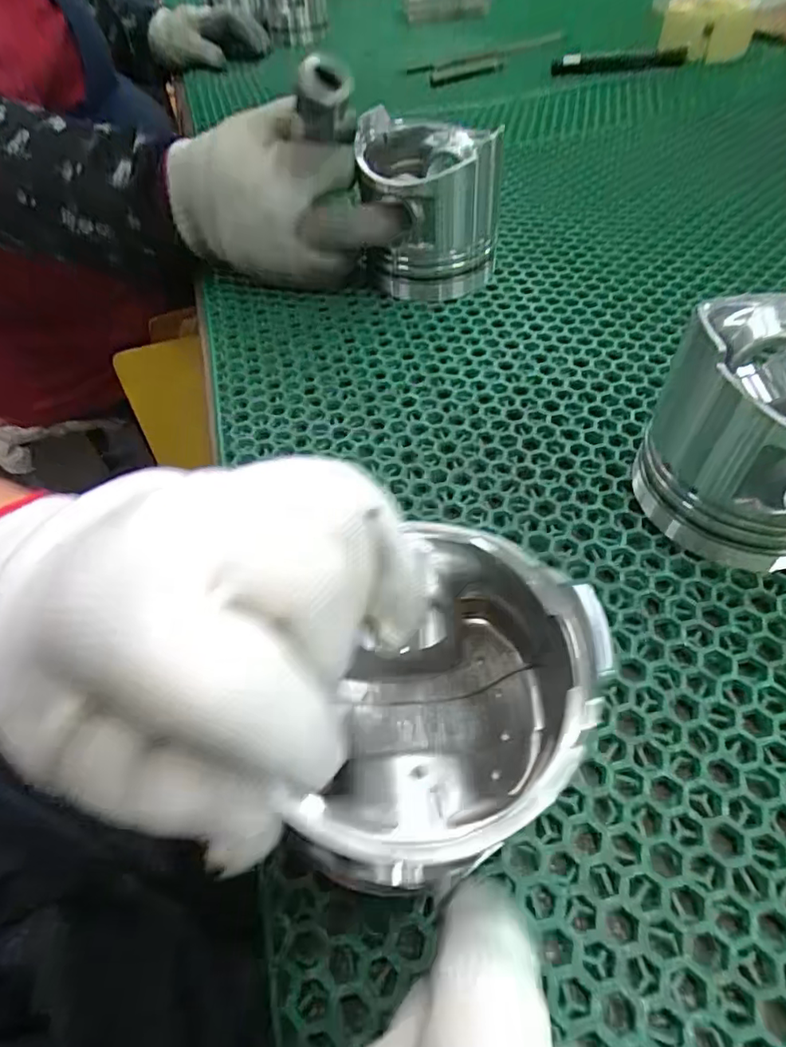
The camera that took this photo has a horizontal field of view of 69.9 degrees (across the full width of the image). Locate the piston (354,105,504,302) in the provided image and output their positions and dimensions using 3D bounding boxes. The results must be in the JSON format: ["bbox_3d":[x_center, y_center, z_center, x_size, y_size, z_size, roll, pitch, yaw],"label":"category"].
[{"bbox_3d":[0.024,-0.205,0.360,0.084,0.091,0.084,1,53,7],"label":"piston"}]

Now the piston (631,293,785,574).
[{"bbox_3d":[0.156,-0.038,0.226,0.087,0.083,0.083,-3,52,4],"label":"piston"}]

